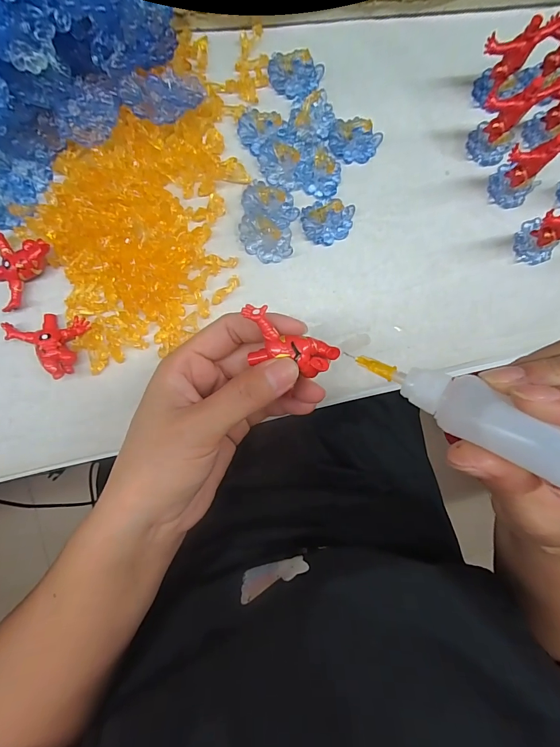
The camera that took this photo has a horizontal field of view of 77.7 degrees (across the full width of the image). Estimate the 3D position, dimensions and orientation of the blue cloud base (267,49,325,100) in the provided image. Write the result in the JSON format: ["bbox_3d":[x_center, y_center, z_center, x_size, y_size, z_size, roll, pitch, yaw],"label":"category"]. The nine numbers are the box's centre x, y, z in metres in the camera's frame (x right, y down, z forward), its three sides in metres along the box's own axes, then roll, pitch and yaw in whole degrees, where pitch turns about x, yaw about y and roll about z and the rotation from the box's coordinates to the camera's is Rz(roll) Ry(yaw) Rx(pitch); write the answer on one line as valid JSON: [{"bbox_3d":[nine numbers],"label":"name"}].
[{"bbox_3d":[0.012,-0.208,0.242,0.038,0.009,0.029,-10,90,-7],"label":"blue cloud base"}]

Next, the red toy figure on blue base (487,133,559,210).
[{"bbox_3d":[0.175,-0.141,0.240,0.042,0.047,0.031,-22,91,-7],"label":"red toy figure on blue base"}]

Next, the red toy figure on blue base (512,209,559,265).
[{"bbox_3d":[0.194,-0.098,0.235,0.025,0.060,0.031,-22,91,-7],"label":"red toy figure on blue base"}]

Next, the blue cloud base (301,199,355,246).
[{"bbox_3d":[0.034,-0.106,0.239,0.037,0.013,0.029,-3,89,-7],"label":"blue cloud base"}]

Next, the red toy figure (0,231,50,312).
[{"bbox_3d":[-0.164,-0.062,0.212,0.035,0.014,0.045,13,87,-7],"label":"red toy figure"}]

